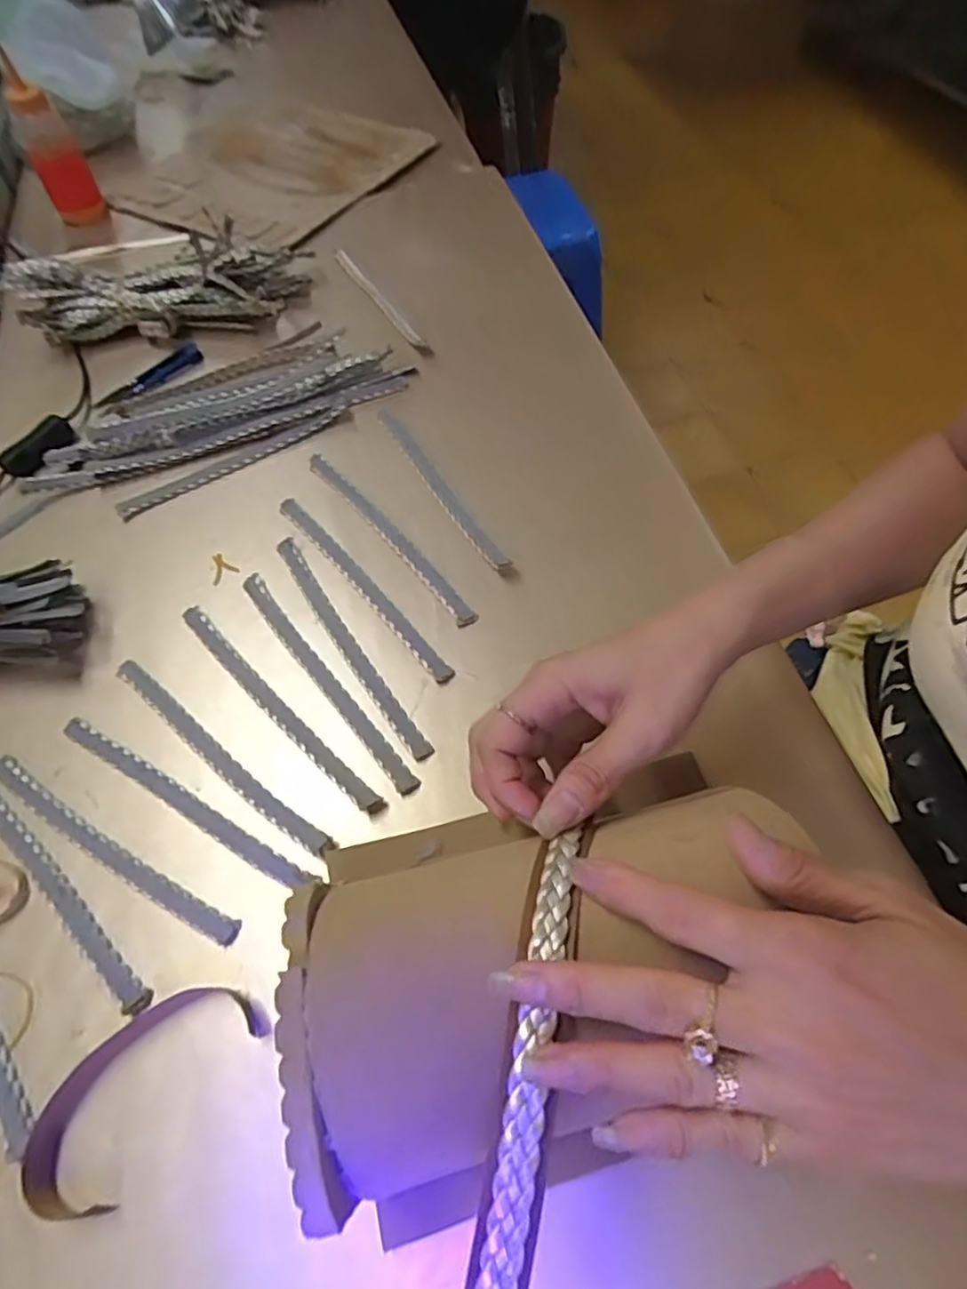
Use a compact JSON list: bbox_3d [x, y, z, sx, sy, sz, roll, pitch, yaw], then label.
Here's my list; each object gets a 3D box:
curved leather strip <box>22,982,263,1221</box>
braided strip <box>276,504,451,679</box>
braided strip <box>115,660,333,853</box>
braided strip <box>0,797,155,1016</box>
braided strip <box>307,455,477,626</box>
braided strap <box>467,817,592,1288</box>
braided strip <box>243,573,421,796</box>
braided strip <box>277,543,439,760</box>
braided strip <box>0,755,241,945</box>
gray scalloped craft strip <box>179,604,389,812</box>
[{"bbox_3d":[-0.158,0.203,0.303,0.050,0.018,0.103,33,67,20],"label":"curved leather strip"},{"bbox_3d":[-0.083,-0.042,0.445,0.016,0.006,0.188,-37,64,-17],"label":"braided strip"},{"bbox_3d":[-0.160,0.064,0.387,0.190,0.009,0.017,32,66,20],"label":"braided strip"},{"bbox_3d":[-0.244,0.127,0.360,0.193,0.007,0.014,36,68,21],"label":"braided strip"},{"bbox_3d":[-0.068,-0.079,0.465,0.014,0.005,0.191,-36,64,-16],"label":"braided strip"},{"bbox_3d":[0.016,0.134,0.220,0.018,0.030,0.152,9,62,8],"label":"braided strap"},{"bbox_3d":[-0.102,0.018,0.413,0.016,0.004,0.192,-35,64,-16],"label":"braided strip"},{"bbox_3d":[-0.089,-0.003,0.422,0.015,0.005,0.190,-31,63,-14],"label":"braided strip"},{"bbox_3d":[-0.214,0.114,0.367,0.190,0.006,0.019,26,64,17],"label":"braided strip"},{"bbox_3d":[-0.129,0.036,0.403,0.188,0.006,0.015,39,69,23],"label":"gray scalloped craft strip"}]

